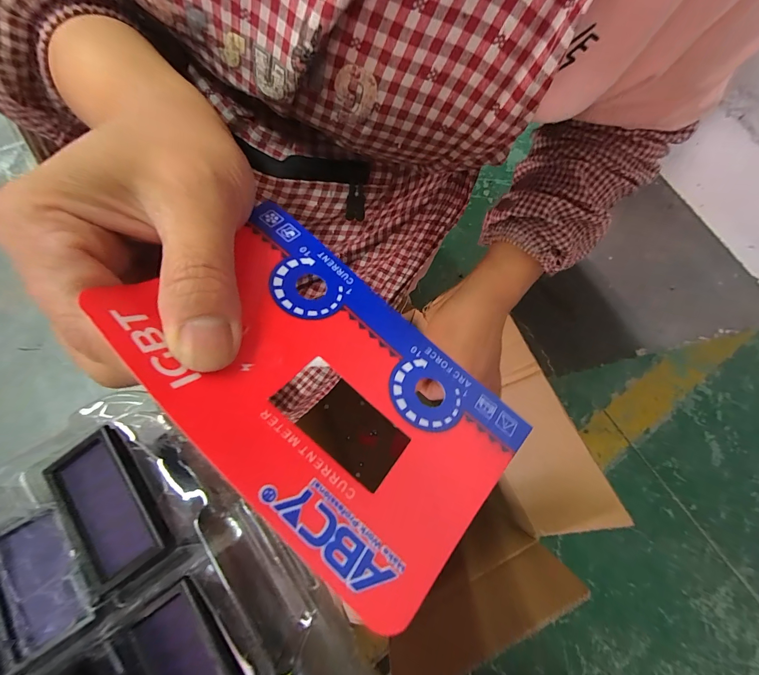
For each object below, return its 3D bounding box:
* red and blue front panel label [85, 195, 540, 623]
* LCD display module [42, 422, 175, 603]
[{"bbox_3d":[-0.017,0.013,0.117,0.129,0.008,0.086,43,51,8],"label":"red and blue front panel label"},{"bbox_3d":[-0.086,0.054,0.108,0.028,0.008,0.044,-33,80,-11],"label":"LCD display module"}]

